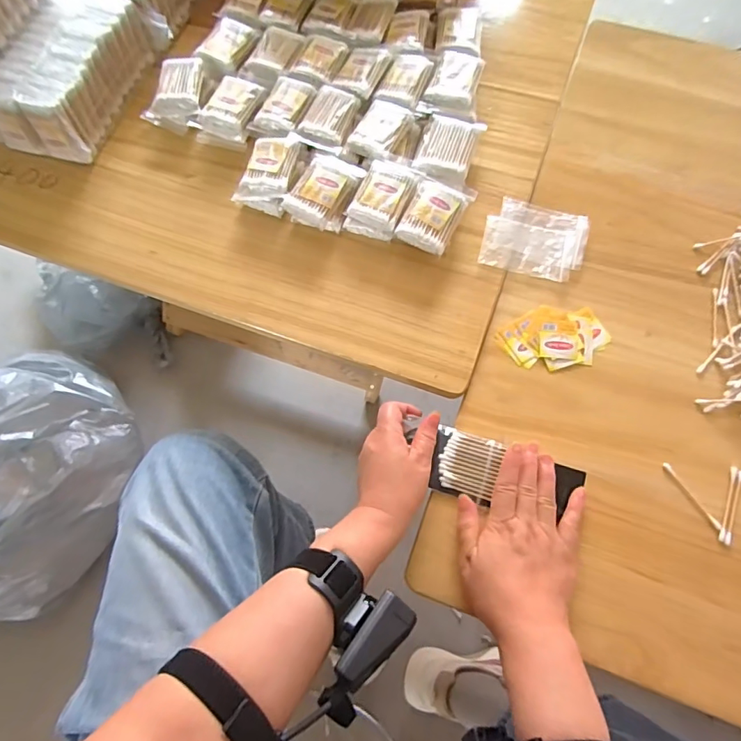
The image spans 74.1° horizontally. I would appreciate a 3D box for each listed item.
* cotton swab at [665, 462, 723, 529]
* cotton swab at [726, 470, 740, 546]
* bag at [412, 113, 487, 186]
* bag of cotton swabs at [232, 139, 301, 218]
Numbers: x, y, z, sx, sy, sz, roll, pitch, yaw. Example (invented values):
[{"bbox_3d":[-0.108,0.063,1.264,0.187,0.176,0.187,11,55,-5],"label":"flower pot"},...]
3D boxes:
[{"bbox_3d":[0.303,0.118,0.463,0.007,0.005,0.070,-31,73,-8],"label":"cotton swab"},{"bbox_3d":[0.339,0.127,0.457,0.006,0.004,0.073,24,74,10],"label":"cotton swab"},{"bbox_3d":[0.090,-0.257,0.581,0.064,0.033,0.091,20,73,9],"label":"bag"},{"bbox_3d":[-0.116,-0.230,0.582,0.061,0.038,0.090,16,72,8],"label":"bag of cotton swabs"}]

